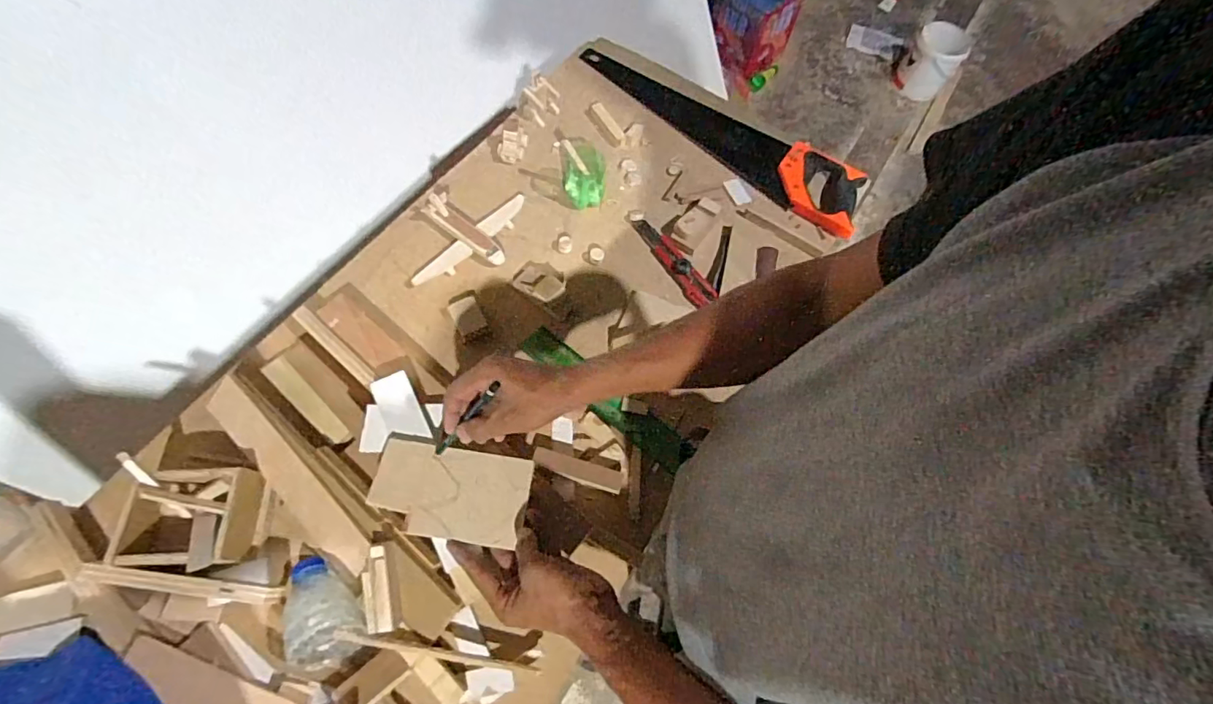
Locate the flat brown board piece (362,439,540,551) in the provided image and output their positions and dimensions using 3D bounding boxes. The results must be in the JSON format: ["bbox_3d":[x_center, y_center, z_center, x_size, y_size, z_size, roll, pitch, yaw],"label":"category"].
[{"bbox_3d":[-0.159,0.142,0.545,0.153,0.010,0.088,8,66,1],"label":"flat brown board piece"}]

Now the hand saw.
[{"bbox_3d":[0.169,-0.354,0.858,0.516,0.020,0.127,32,69,11],"label":"hand saw"}]

